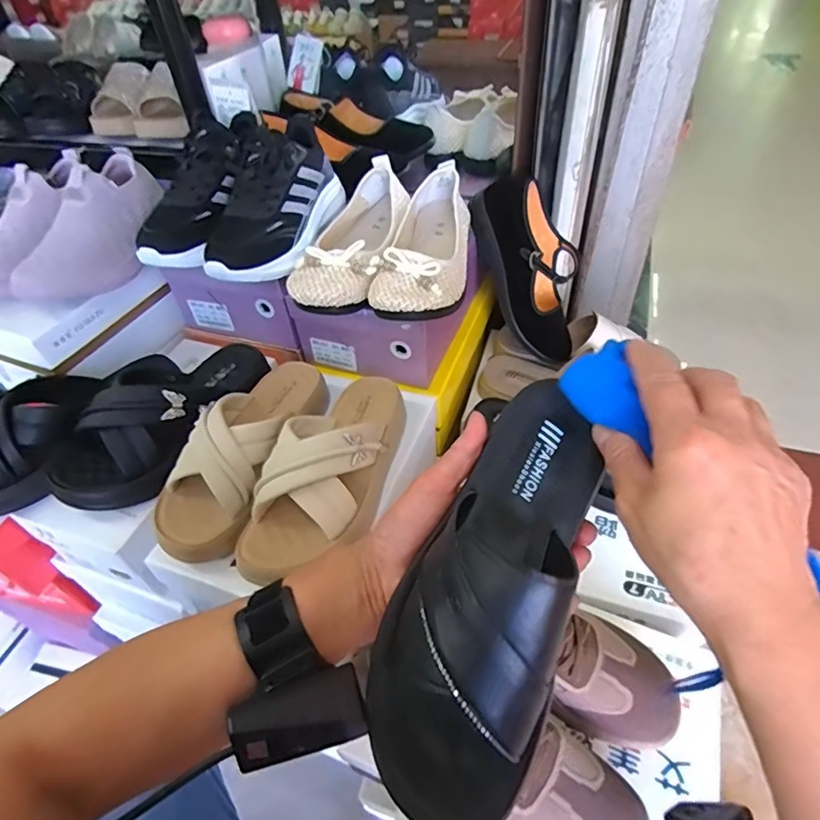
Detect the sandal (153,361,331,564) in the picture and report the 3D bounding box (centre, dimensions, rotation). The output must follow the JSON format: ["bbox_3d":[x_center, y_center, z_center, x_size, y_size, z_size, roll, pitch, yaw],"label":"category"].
[{"bbox_3d":[-0.165,0.026,0.516,0.087,0.072,0.237,11,48,16],"label":"sandal"}]

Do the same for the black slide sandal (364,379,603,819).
[{"bbox_3d":[0.042,0.079,0.268,0.085,0.061,0.229,17,65,20],"label":"black slide sandal"}]

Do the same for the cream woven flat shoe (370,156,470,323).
[{"bbox_3d":[0.023,-0.189,0.581,0.082,0.068,0.243,6,47,11],"label":"cream woven flat shoe"}]

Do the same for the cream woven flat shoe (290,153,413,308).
[{"bbox_3d":[-0.064,-0.201,0.596,0.095,0.068,0.234,4,47,9],"label":"cream woven flat shoe"}]

